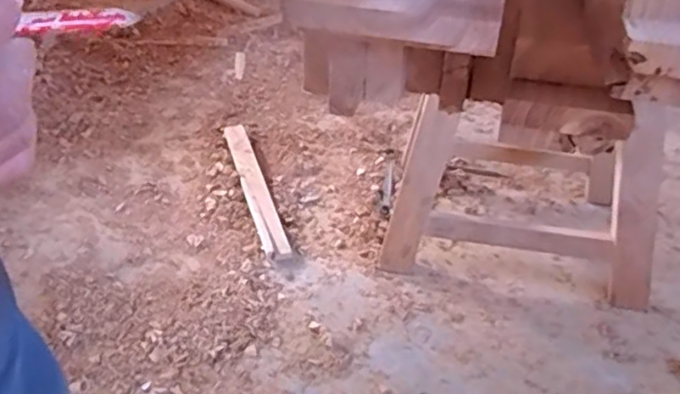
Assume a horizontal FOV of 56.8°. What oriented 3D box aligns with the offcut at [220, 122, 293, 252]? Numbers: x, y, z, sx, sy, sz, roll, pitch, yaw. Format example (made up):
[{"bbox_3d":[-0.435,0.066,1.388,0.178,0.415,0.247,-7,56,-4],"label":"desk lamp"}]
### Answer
[{"bbox_3d":[-0.181,-0.030,1.298,0.046,0.026,0.462,-10,37,-16],"label":"offcut"}]

